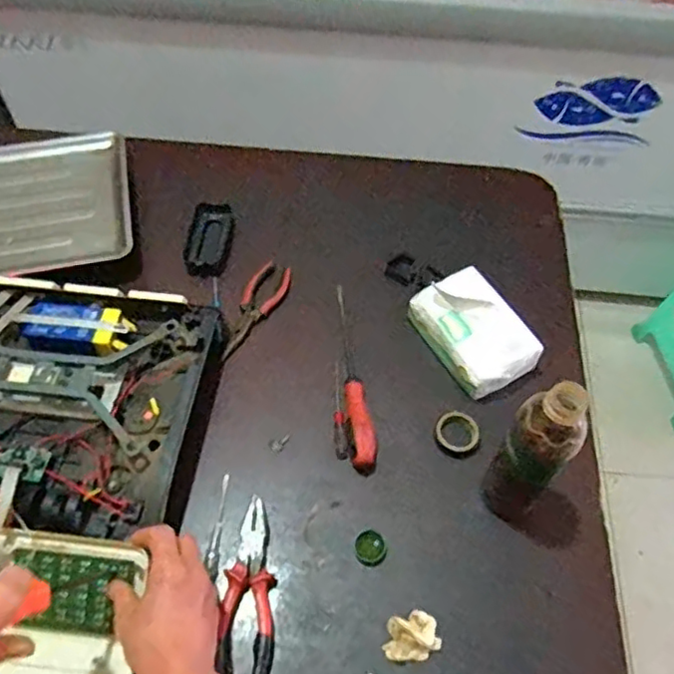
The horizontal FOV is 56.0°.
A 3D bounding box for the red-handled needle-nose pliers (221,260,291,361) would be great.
[{"bbox_3d":[-0.106,-0.036,0.792,0.046,0.007,0.153,22,58,12],"label":"red-handled needle-nose pliers"}]

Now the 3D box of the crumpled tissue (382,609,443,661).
[{"bbox_3d":[0.069,0.278,0.587,0.052,0.020,0.039,-17,59,-13],"label":"crumpled tissue"}]

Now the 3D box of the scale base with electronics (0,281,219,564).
[{"bbox_3d":[-0.307,0.068,0.673,0.317,0.061,0.293,7,56,3],"label":"scale base with electronics"}]

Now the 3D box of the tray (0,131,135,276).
[{"bbox_3d":[-0.450,-0.171,0.833,0.336,0.028,0.253,-11,57,-9],"label":"tray"}]

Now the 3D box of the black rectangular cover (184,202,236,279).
[{"bbox_3d":[-0.172,-0.133,0.863,0.058,0.009,0.122,3,56,0],"label":"black rectangular cover"}]

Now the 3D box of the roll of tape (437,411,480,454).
[{"bbox_3d":[0.134,0.105,0.704,0.044,0.013,0.047,1,56,-1],"label":"roll of tape"}]

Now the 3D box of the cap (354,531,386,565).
[{"bbox_3d":[0.033,0.208,0.631,0.031,0.014,0.030,1,56,-1],"label":"cap"}]

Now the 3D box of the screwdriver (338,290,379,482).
[{"bbox_3d":[0.019,0.037,0.741,0.028,0.031,0.251,-4,56,-5],"label":"screwdriver"}]

